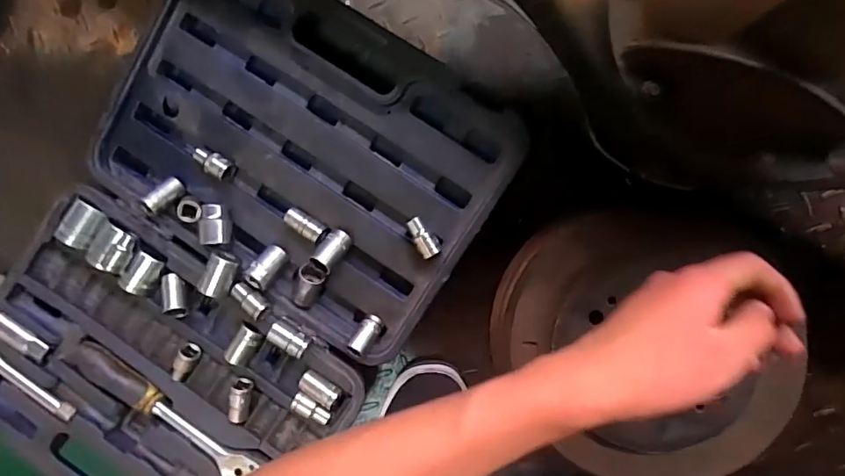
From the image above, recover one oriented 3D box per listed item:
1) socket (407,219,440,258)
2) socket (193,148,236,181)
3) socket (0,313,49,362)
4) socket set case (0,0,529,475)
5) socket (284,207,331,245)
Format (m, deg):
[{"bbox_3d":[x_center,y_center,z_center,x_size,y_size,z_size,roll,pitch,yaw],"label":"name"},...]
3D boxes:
[{"bbox_3d":[0.001,0.000,0.453,0.017,0.020,0.038,-34,87,6],"label":"socket"},{"bbox_3d":[-0.206,-0.074,0.481,0.038,0.019,0.021,34,94,5],"label":"socket"},{"bbox_3d":[-0.420,0.102,0.509,0.062,0.019,0.020,37,95,4],"label":"socket"},{"bbox_3d":[-0.190,0.030,0.492,0.377,0.055,0.546,32,94,5],"label":"socket set case"},{"bbox_3d":[-0.111,-0.011,0.468,0.045,0.018,0.017,31,94,5],"label":"socket"}]

